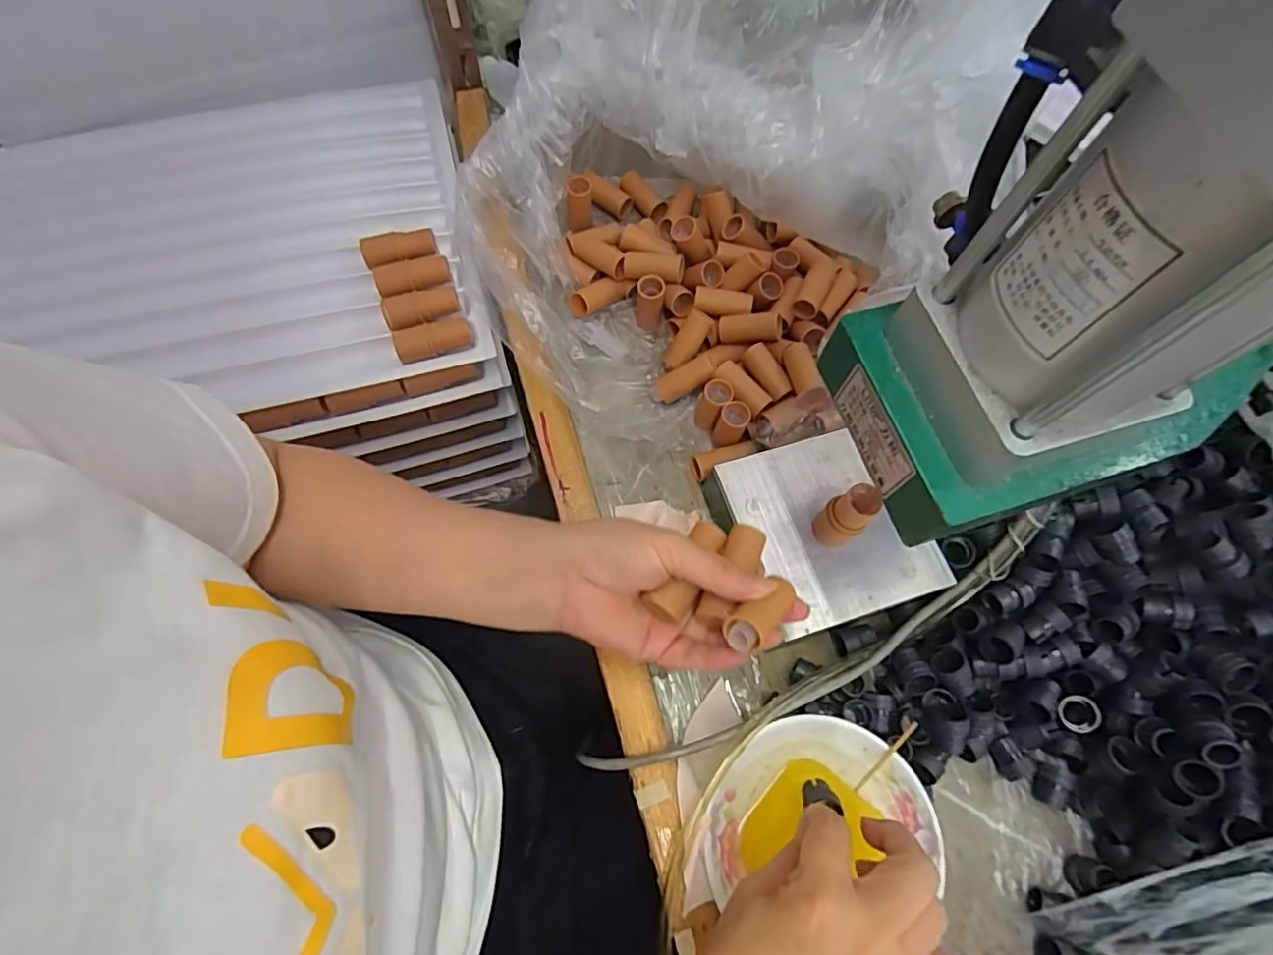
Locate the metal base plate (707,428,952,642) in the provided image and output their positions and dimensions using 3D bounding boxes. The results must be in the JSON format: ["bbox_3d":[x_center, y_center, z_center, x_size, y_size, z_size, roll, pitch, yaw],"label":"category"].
[{"bbox_3d":[0.124,0.037,0.415,0.120,0.046,0.124,1,68,-2],"label":"metal base plate"}]

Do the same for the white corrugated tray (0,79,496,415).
[{"bbox_3d":[-0.368,-0.187,0.495,0.455,0.027,0.310,-11,69,-7],"label":"white corrugated tray"}]

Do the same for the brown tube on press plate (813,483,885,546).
[{"bbox_3d":[0.127,0.024,0.369,0.023,0.056,0.023,-39,75,-16],"label":"brown tube on press plate"}]

